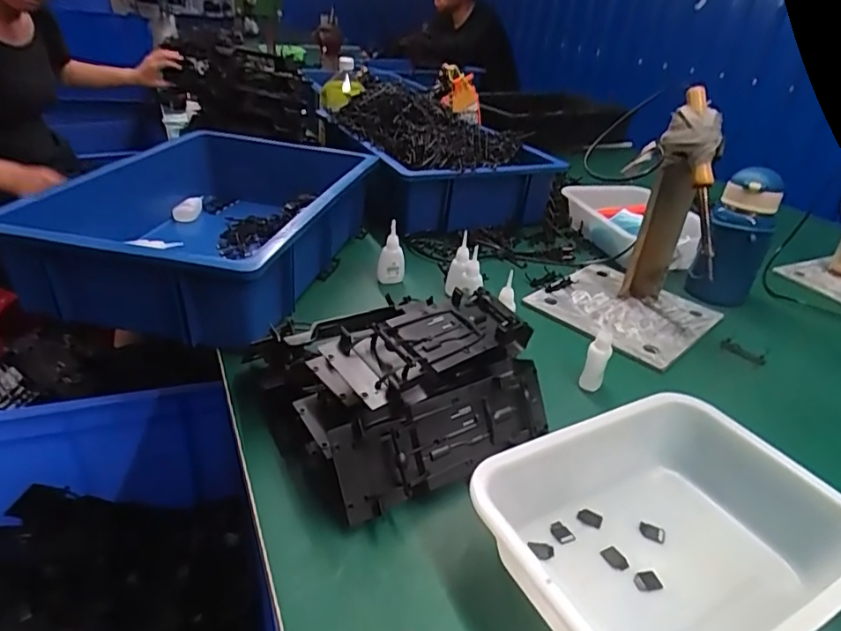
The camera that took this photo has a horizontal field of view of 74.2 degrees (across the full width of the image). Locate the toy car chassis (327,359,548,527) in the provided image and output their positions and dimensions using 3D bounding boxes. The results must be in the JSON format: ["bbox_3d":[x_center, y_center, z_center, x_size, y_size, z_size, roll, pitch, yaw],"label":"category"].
[{"bbox_3d":[0.021,0.093,0.446,0.191,0.075,0.035,-15,4,-28],"label":"toy car chassis"}]

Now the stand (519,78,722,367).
[{"bbox_3d":[0.284,-0.113,0.682,0.193,0.248,0.189,-23,41,-39],"label":"stand"}]

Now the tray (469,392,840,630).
[{"bbox_3d":[0.170,0.155,0.391,0.239,0.062,0.184,-12,35,-28],"label":"tray"}]

